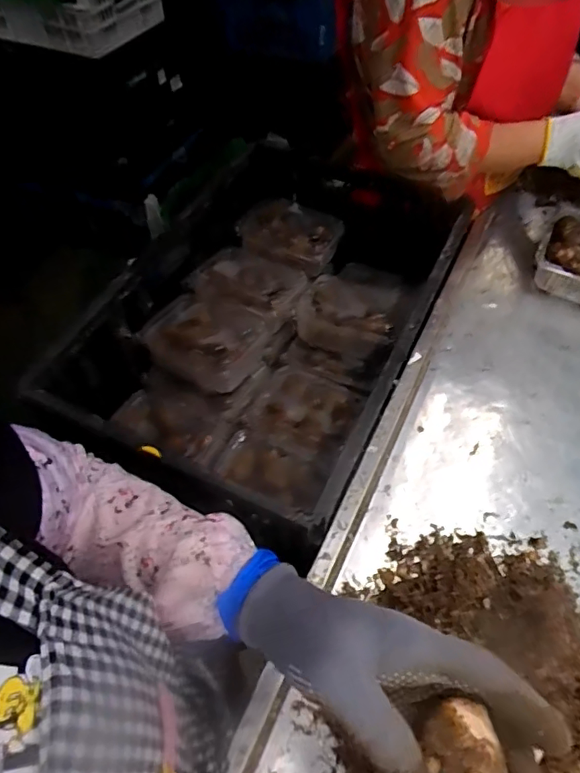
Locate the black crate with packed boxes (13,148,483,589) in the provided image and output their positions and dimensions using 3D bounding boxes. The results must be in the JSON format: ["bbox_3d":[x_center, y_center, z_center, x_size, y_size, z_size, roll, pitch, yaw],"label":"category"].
[{"bbox_3d":[-0.026,-0.100,0.766,0.420,0.190,0.595,21,58,15],"label":"black crate with packed boxes"}]

